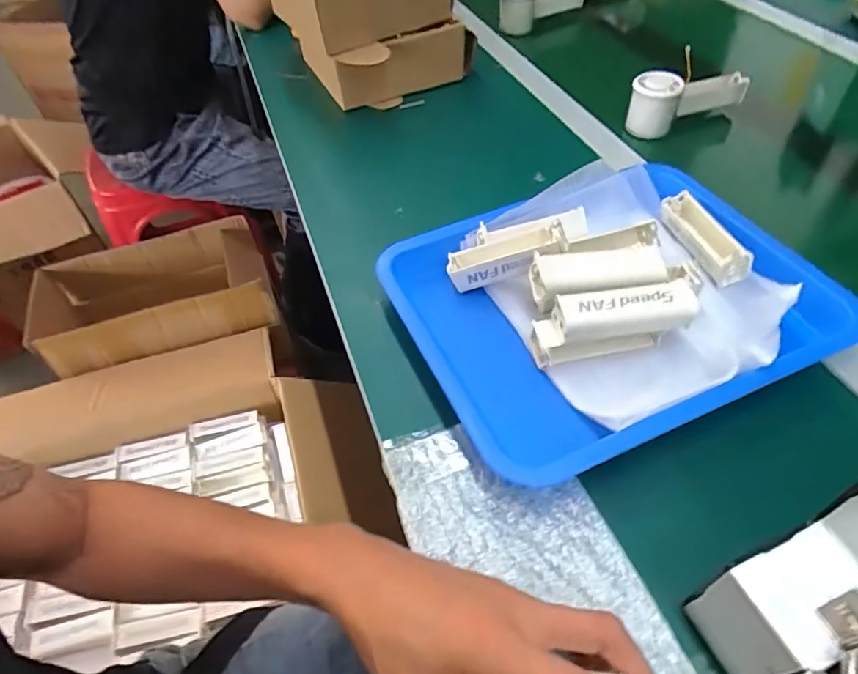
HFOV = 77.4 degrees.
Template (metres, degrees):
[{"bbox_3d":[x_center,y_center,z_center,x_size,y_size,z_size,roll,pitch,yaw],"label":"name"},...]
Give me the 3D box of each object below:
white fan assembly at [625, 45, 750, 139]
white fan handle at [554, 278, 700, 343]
[{"bbox_3d":[0.318,-0.303,0.656,0.159,0.078,0.046,-23,53,-15],"label":"white fan assembly"},{"bbox_3d":[0.148,-0.019,0.407,0.101,0.021,0.030,-7,50,-2],"label":"white fan handle"}]

